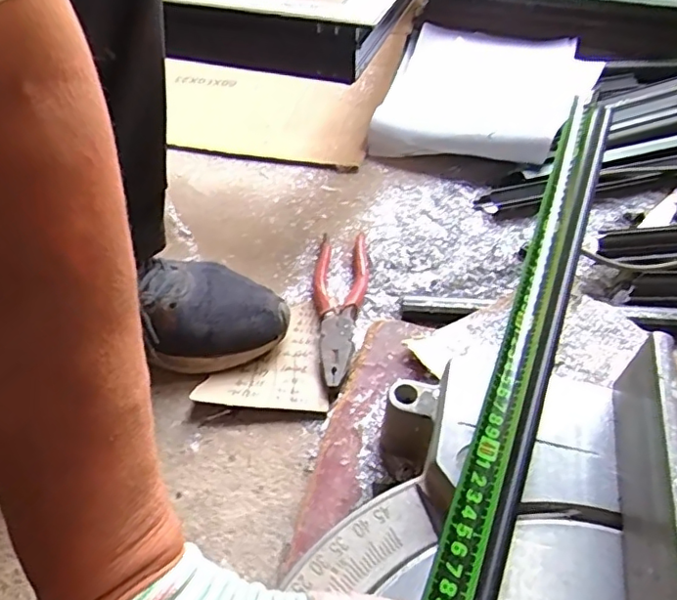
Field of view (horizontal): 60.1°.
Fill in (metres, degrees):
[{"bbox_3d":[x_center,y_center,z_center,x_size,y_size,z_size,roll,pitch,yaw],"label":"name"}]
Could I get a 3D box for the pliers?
[{"bbox_3d":[0.002,0.003,0.566,0.053,0.013,0.189,0,48,2],"label":"pliers"}]

